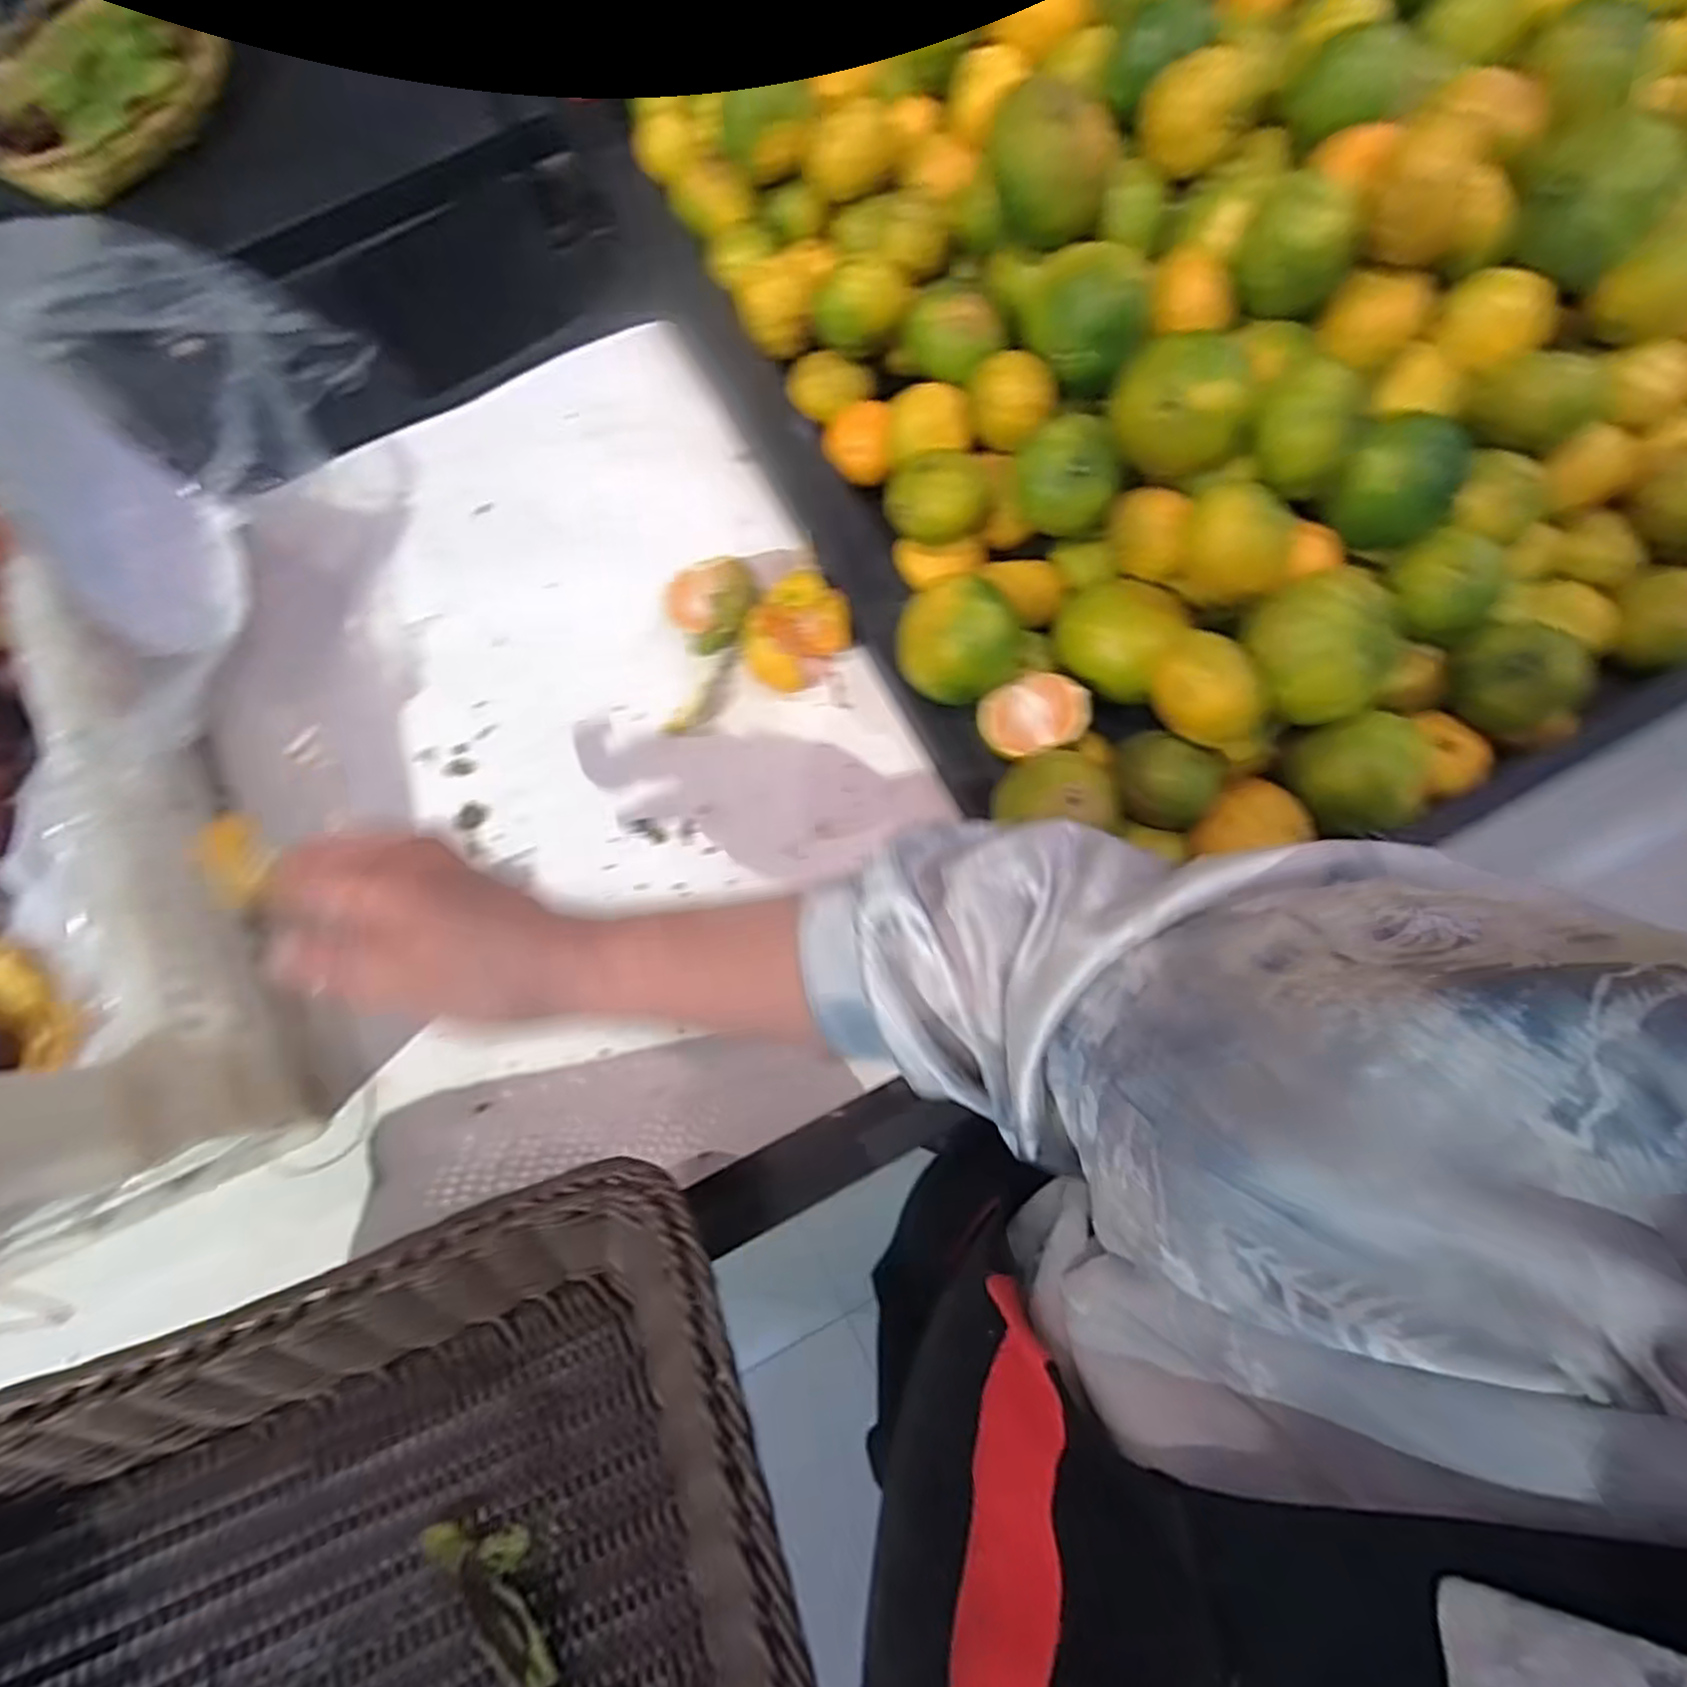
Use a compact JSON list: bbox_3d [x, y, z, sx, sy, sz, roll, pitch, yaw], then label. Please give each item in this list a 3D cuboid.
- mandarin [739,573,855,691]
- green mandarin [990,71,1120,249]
[{"bbox_3d":[-0.030,-0.136,0.513,0.072,0.051,0.049,-41,80,-11],"label":"mandarin"},{"bbox_3d":[0.124,-0.404,0.473,0.071,0.061,0.066,0,75,-2],"label":"green mandarin"}]

